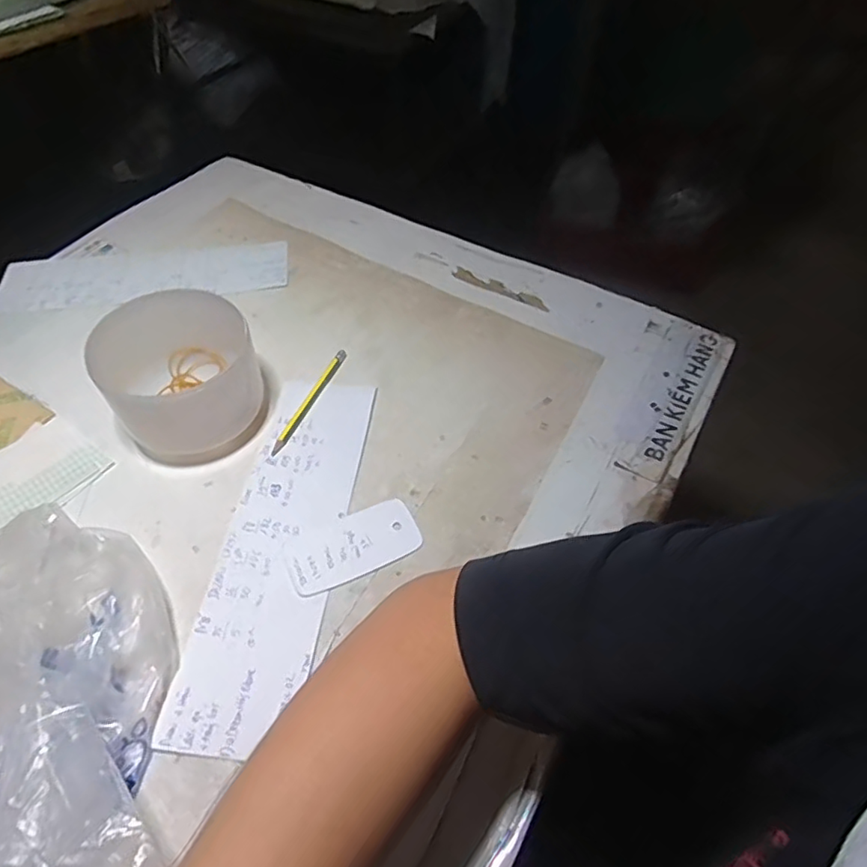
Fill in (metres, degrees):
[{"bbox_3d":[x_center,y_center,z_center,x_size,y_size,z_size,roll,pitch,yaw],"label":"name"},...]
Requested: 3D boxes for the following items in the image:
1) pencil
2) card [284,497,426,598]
[{"bbox_3d":[-0.114,-0.032,0.522,0.012,0.004,0.130,17,54,13],"label":"pencil"},{"bbox_3d":[-0.062,0.086,0.436,0.101,0.004,0.051,-22,55,-16],"label":"card"}]

